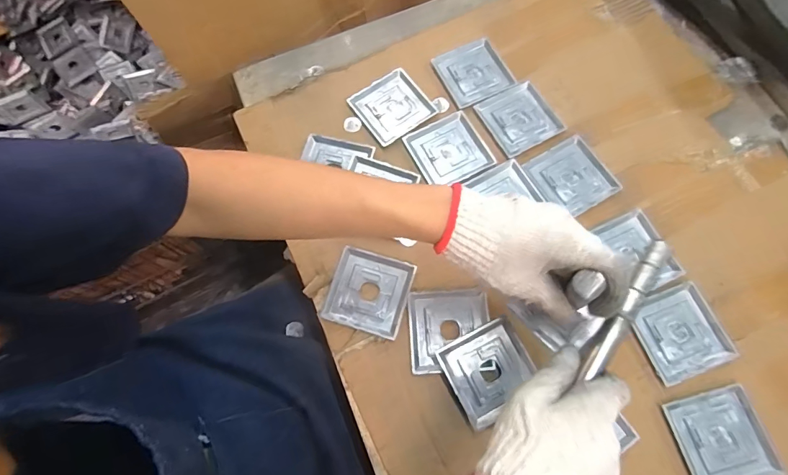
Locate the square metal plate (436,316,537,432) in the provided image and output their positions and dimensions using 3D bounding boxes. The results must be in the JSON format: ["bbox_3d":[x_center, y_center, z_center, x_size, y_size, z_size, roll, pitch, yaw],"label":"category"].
[{"bbox_3d":[0.103,0.144,0.453,0.088,0.012,0.089,-26,73,-6],"label":"square metal plate"}]

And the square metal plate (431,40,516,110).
[{"bbox_3d":[0.112,-0.230,0.585,0.090,0.005,0.087,-25,73,-6],"label":"square metal plate"}]

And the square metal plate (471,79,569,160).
[{"bbox_3d":[0.168,-0.160,0.561,0.090,0.004,0.088,-27,73,-6],"label":"square metal plate"}]

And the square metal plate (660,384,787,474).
[{"bbox_3d":[0.338,0.207,0.433,0.091,0.010,0.090,-14,72,-2],"label":"square metal plate"}]

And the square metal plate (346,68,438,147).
[{"bbox_3d":[-0.003,-0.178,0.572,0.089,0.005,0.089,-34,74,-9],"label":"square metal plate"}]

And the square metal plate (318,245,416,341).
[{"bbox_3d":[-0.030,0.063,0.494,0.091,0.005,0.089,16,73,7],"label":"square metal plate"}]

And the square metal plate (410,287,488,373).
[{"bbox_3d":[0.062,0.105,0.474,0.088,0.008,0.089,-3,72,1],"label":"square metal plate"}]

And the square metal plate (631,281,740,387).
[{"bbox_3d":[0.317,0.105,0.469,0.090,0.006,0.090,-20,73,-4],"label":"square metal plate"}]

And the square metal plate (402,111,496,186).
[{"bbox_3d":[0.071,-0.113,0.548,0.090,0.004,0.089,-26,73,-6],"label":"square metal plate"}]

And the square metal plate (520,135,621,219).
[{"bbox_3d":[0.224,-0.076,0.530,0.091,0.005,0.089,-29,73,-7],"label":"square metal plate"}]

